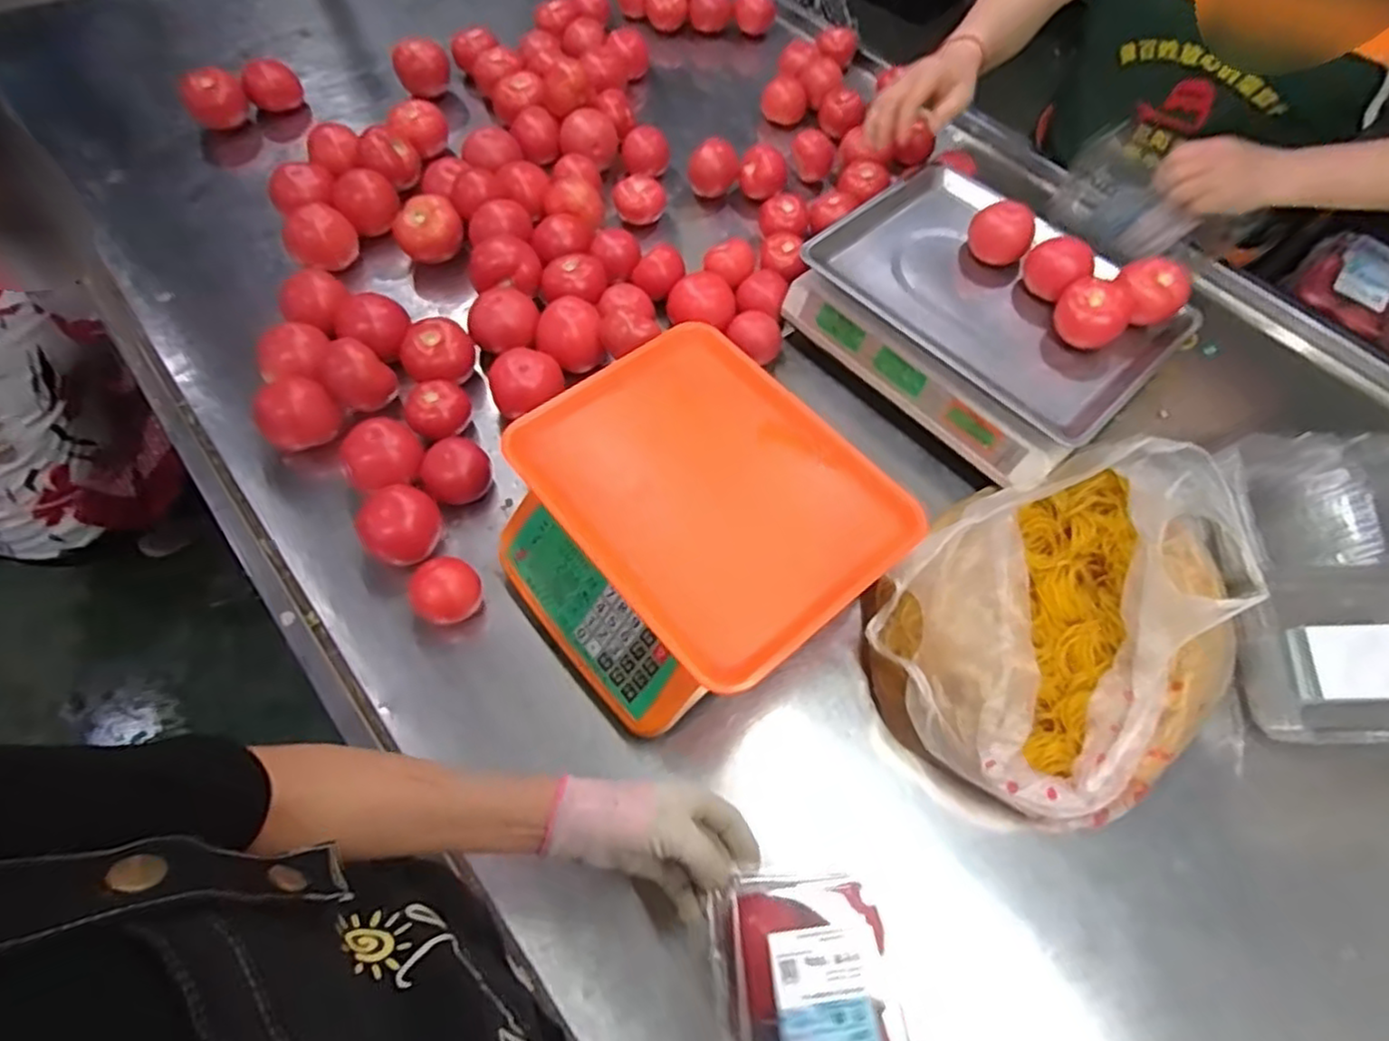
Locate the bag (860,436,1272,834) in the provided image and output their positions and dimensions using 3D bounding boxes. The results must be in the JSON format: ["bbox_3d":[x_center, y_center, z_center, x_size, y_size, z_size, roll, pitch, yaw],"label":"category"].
[{"bbox_3d":[0.313,0.081,0.582,0.330,0.110,0.260,-26,66,-15],"label":"bag"}]

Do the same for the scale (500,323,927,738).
[{"bbox_3d":[-0.006,0.004,0.601,0.285,0.100,0.296,-37,69,-20],"label":"scale"}]

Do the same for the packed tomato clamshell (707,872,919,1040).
[{"bbox_3d":[0.079,0.323,0.454,0.116,0.079,0.157,-7,60,-5],"label":"packed tomato clamshell"}]

